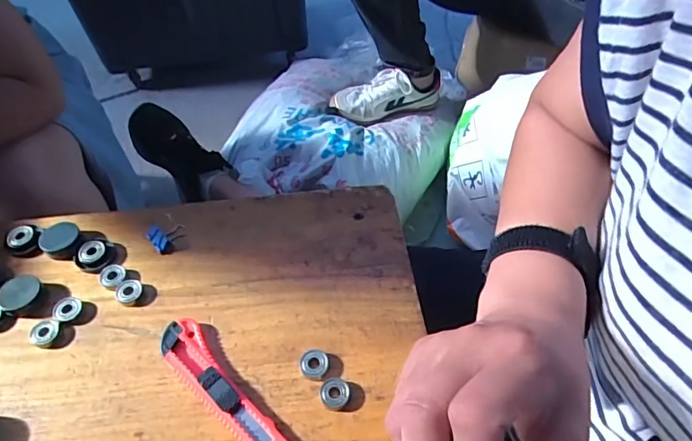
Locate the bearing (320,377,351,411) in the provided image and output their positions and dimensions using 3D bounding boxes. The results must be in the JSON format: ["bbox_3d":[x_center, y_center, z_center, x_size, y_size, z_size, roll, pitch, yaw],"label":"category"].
[{"bbox_3d":[-0.008,0.123,0.351,0.021,0.009,0.023,-1,52,1],"label":"bearing"}]

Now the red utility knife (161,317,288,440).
[{"bbox_3d":[-0.081,0.129,0.348,0.032,0.014,0.158,-38,60,-25],"label":"red utility knife"}]

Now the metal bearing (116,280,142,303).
[{"bbox_3d":[-0.177,0.058,0.400,0.020,0.005,0.019,-1,52,1],"label":"metal bearing"}]

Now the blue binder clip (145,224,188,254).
[{"bbox_3d":[-0.161,0.011,0.441,0.030,0.009,0.039,-35,59,-23],"label":"blue binder clip"}]

